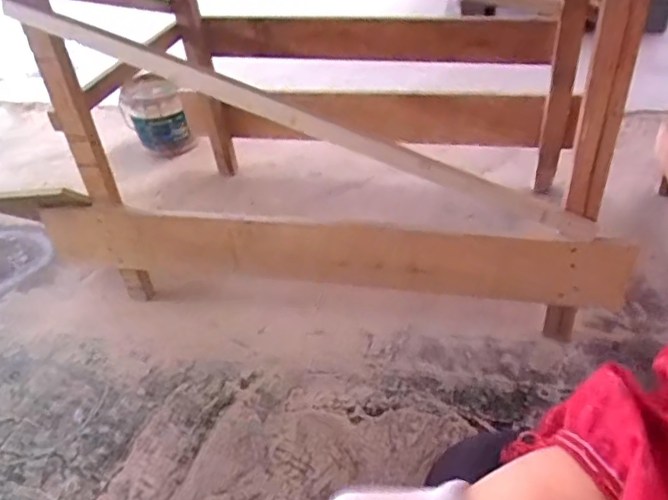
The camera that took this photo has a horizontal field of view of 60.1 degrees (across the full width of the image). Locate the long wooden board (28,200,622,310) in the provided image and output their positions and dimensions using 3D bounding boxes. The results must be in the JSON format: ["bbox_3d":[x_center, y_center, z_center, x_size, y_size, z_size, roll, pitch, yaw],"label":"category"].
[{"bbox_3d":[-0.037,0.002,1.078,1.103,0.152,0.033,3,39,11],"label":"long wooden board"}]

